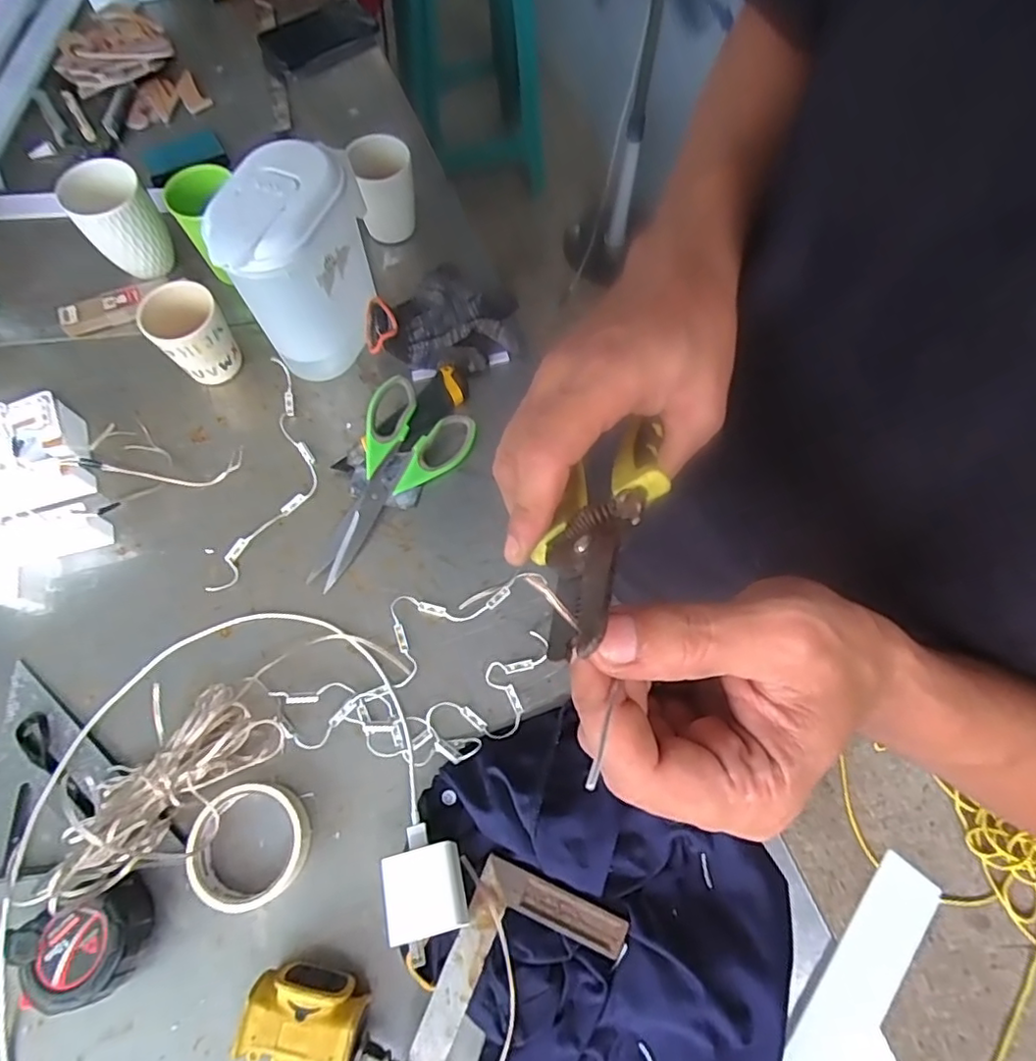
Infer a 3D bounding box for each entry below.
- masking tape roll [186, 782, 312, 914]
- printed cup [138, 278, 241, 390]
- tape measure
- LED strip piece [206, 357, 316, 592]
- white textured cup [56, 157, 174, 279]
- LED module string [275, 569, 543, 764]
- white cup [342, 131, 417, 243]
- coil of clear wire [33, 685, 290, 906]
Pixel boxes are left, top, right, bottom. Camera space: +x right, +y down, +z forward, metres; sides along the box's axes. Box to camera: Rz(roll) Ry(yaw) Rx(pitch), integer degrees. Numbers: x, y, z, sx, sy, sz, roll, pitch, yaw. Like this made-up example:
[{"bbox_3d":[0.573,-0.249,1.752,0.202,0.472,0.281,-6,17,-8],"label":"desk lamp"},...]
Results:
[{"bbox_3d":[-0.214,0.252,0.477,0.085,0.031,0.088,-1,69,1],"label":"masking tape roll"},{"bbox_3d":[-0.335,-0.201,0.618,0.073,0.090,0.067,-32,71,-10],"label":"printed cup"},{"bbox_3d":[-0.319,0.313,0.446,0.082,0.044,0.070,-25,70,-8],"label":"tape measure"},{"bbox_3d":[-0.243,-0.059,0.602,0.074,0.016,0.255,7,69,4],"label":"LED strip piece"},{"bbox_3d":[-0.442,-0.344,0.665,0.078,0.105,0.076,-1,69,1],"label":"white textured cup"},{"bbox_3d":[-0.090,0.129,0.527,0.239,0.017,0.147,-11,69,-3],"label":"LED module string"},{"bbox_3d":[-0.152,-0.391,0.686,0.065,0.100,0.065,-1,69,1],"label":"white cup"},{"bbox_3d":[-0.287,0.204,0.481,0.180,0.049,0.086,-39,73,-13],"label":"coil of clear wire"}]

